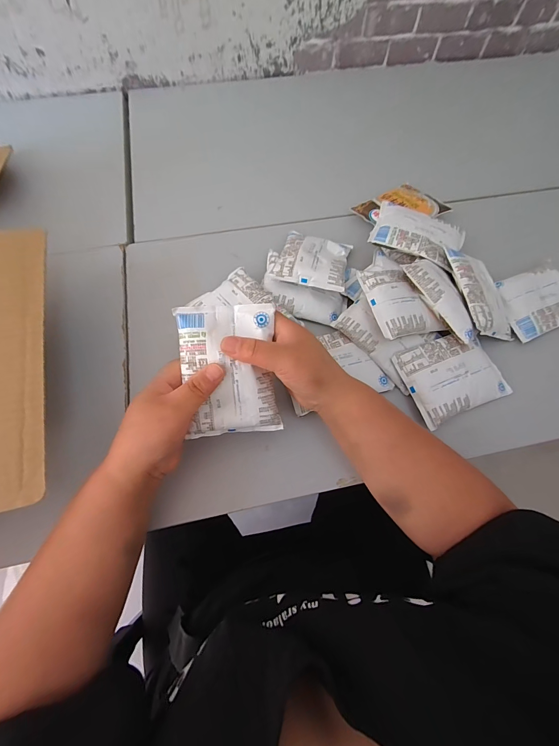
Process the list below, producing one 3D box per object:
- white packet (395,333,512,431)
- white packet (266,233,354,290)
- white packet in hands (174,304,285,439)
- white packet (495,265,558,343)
[{"bbox_3d":[0.214,0.000,0.392,0.121,0.021,0.093,-22,69,-10],"label":"white packet"},{"bbox_3d":[0.047,-0.160,0.444,0.096,0.025,0.118,14,55,3],"label":"white packet"},{"bbox_3d":[-0.049,-0.002,0.311,0.090,0.019,0.127,-5,95,-6],"label":"white packet in hands"},{"bbox_3d":[0.363,-0.102,0.445,0.111,0.018,0.090,-21,69,-9],"label":"white packet"}]

